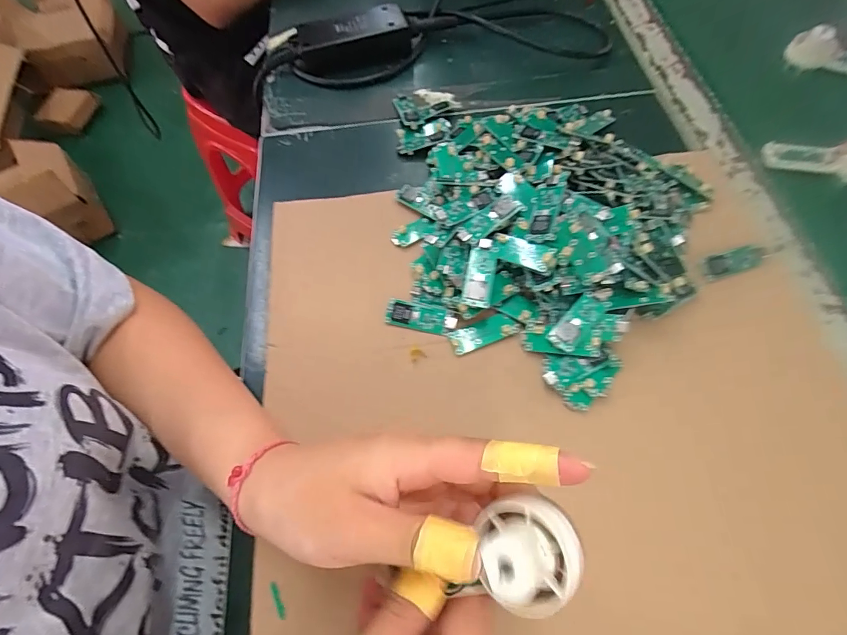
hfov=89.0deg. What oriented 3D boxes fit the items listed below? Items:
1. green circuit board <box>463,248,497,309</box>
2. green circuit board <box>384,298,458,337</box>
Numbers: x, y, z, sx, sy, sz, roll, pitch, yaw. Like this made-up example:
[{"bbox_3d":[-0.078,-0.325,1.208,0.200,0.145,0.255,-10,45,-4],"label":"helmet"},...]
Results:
[{"bbox_3d":[0.040,-0.030,0.308,0.020,0.007,0.044,10,64,8],"label":"green circuit board"},{"bbox_3d":[-0.002,0.000,0.317,0.052,0.004,0.020,12,84,5],"label":"green circuit board"}]

